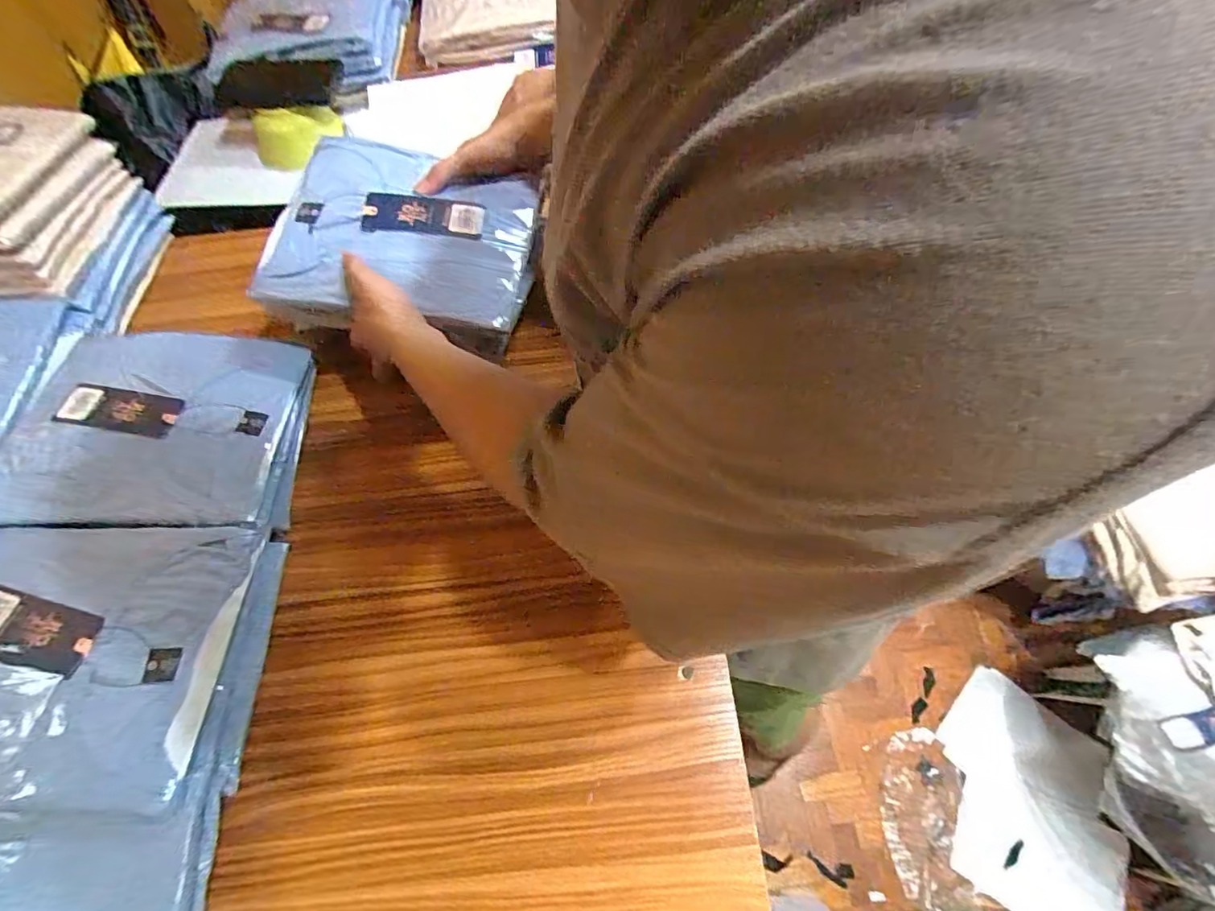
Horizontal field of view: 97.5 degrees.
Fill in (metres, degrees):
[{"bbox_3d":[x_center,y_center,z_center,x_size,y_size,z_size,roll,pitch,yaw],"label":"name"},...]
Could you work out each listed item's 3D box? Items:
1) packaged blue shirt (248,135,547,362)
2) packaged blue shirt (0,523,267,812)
[{"bbox_3d":[-0.204,-0.227,0.550,0.246,0.037,0.214,12,75,-2],"label":"packaged blue shirt"},{"bbox_3d":[-0.436,0.159,0.427,0.250,0.039,0.208,-3,63,2],"label":"packaged blue shirt"}]

